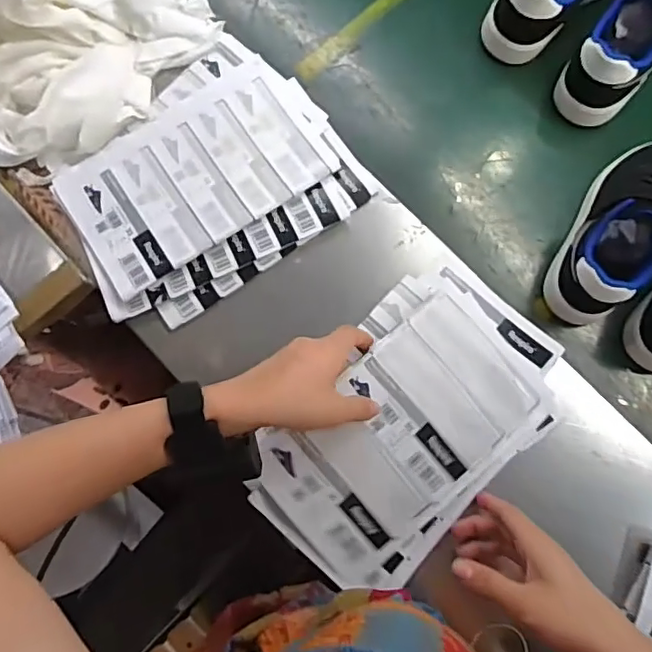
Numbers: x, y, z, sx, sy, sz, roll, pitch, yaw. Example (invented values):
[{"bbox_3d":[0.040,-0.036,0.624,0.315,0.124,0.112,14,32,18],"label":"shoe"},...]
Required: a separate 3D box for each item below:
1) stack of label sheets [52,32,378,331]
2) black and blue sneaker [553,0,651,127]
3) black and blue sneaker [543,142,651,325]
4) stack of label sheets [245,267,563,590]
[{"bbox_3d":[-0.115,-0.138,0.540,0.262,0.012,0.206,-34,82,-7],"label":"stack of label sheets"},{"bbox_3d":[0.325,-0.304,0.570,0.077,0.093,0.205,38,81,6],"label":"black and blue sneaker"},{"bbox_3d":[0.289,-0.099,0.537,0.082,0.088,0.212,30,81,4],"label":"black and blue sneaker"},{"bbox_3d":[0.072,0.083,0.494,0.169,0.028,0.276,43,82,6],"label":"stack of label sheets"}]

